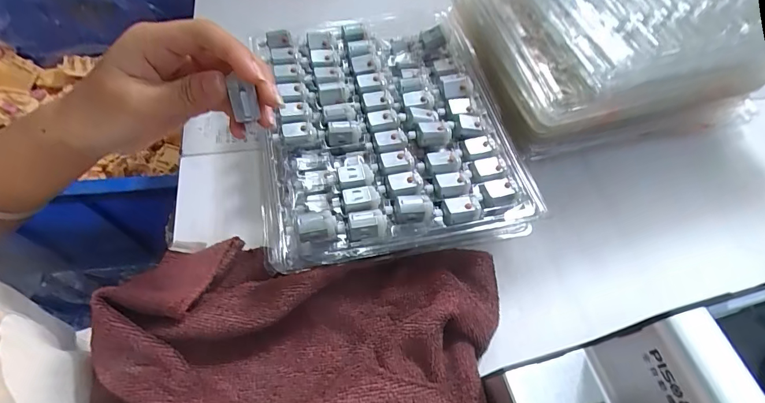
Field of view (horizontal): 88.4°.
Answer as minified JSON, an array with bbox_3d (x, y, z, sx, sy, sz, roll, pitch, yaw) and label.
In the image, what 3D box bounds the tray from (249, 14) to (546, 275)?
[{"bbox_3d":[0.004,-0.069,0.350,0.215,0.052,0.237,-6,60,-7],"label":"tray"}]

